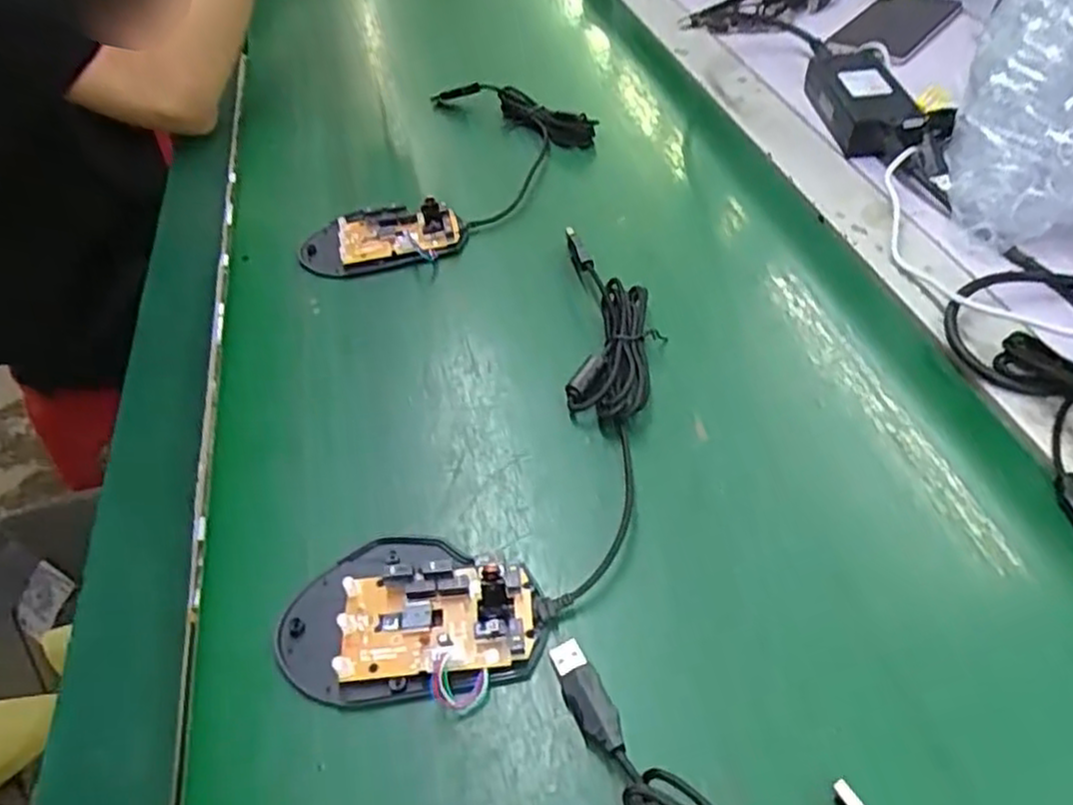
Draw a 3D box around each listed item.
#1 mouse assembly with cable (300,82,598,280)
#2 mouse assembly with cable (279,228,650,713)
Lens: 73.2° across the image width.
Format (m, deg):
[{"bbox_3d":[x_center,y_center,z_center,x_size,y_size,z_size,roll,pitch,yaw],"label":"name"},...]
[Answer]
[{"bbox_3d":[-0.064,-0.176,0.557,0.168,0.036,0.255,16,51,19],"label":"mouse assembly with cable"},{"bbox_3d":[-0.006,0.023,0.360,0.115,0.024,0.278,16,51,19],"label":"mouse assembly with cable"}]

